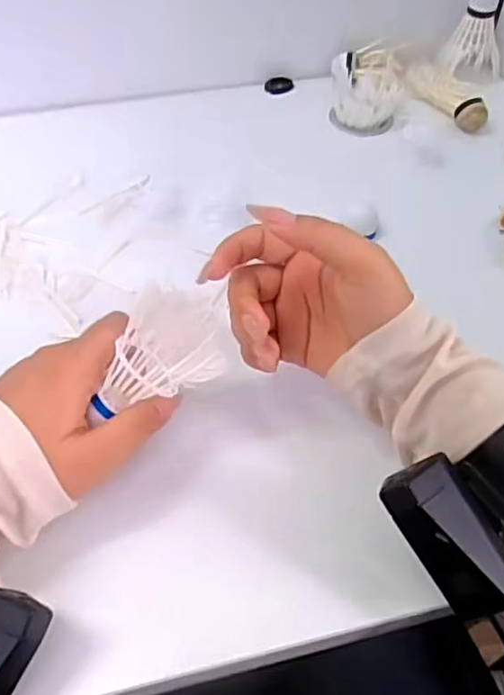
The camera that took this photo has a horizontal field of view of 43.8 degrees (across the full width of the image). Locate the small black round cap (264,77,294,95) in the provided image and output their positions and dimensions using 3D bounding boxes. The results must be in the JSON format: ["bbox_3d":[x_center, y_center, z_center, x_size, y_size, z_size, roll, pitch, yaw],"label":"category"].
[{"bbox_3d":[0.027,-0.254,0.610,0.028,0.009,0.020,-6,51,-5],"label":"small black round cap"}]

